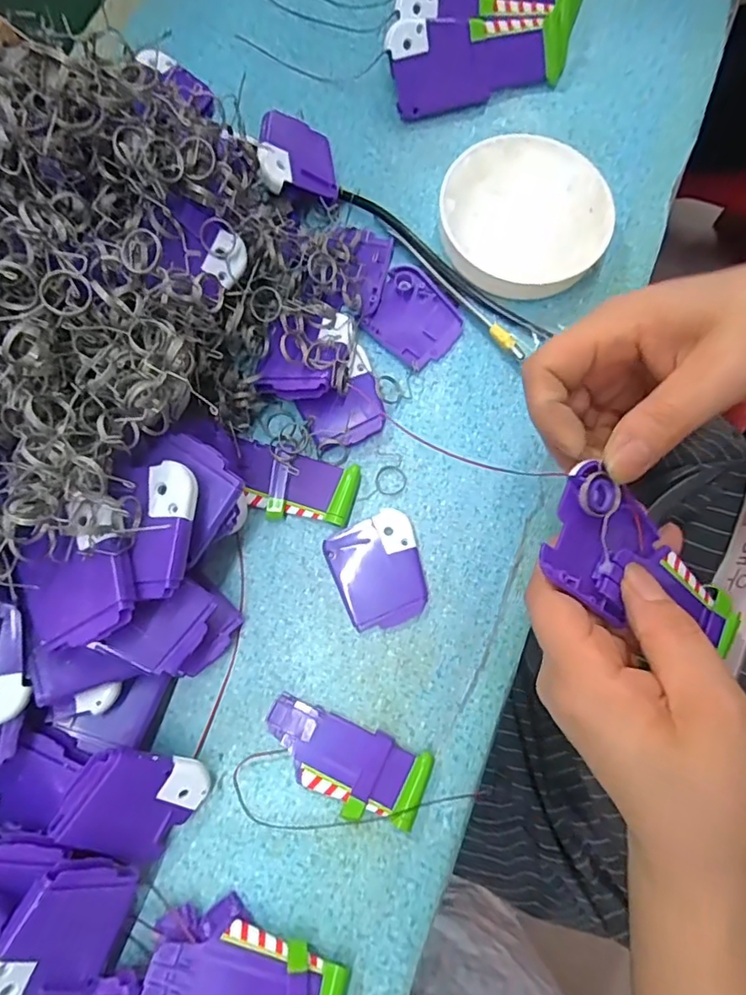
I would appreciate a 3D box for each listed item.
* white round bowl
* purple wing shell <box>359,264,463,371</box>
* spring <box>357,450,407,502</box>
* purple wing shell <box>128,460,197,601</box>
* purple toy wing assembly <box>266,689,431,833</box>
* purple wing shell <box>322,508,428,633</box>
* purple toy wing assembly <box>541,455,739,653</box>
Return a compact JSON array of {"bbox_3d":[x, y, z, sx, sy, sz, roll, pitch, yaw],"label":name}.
[{"bbox_3d":[0.098,-0.182,0.352,0.105,0.025,0.105,0,78,-1],"label":"white round bowl"},{"bbox_3d":[0.026,-0.115,0.346,0.059,0.007,0.052,37,80,7],"label":"purple wing shell"},{"bbox_3d":[0.008,-0.011,0.327,0.023,0.004,0.033,16,78,3],"label":"spring"},{"bbox_3d":[-0.096,0.015,0.249,0.025,0.006,0.062,9,79,0],"label":"purple wing shell"},{"bbox_3d":[-0.016,0.141,0.288,0.088,0.013,0.041,21,78,4],"label":"purple toy wing assembly"},{"bbox_3d":[0.004,0.043,0.312,0.052,0.008,0.062,-21,79,-5],"label":"purple wing shell"},{"bbox_3d":[0.119,0.032,0.232,0.112,0.013,0.050,28,77,-23],"label":"purple toy wing assembly"}]

